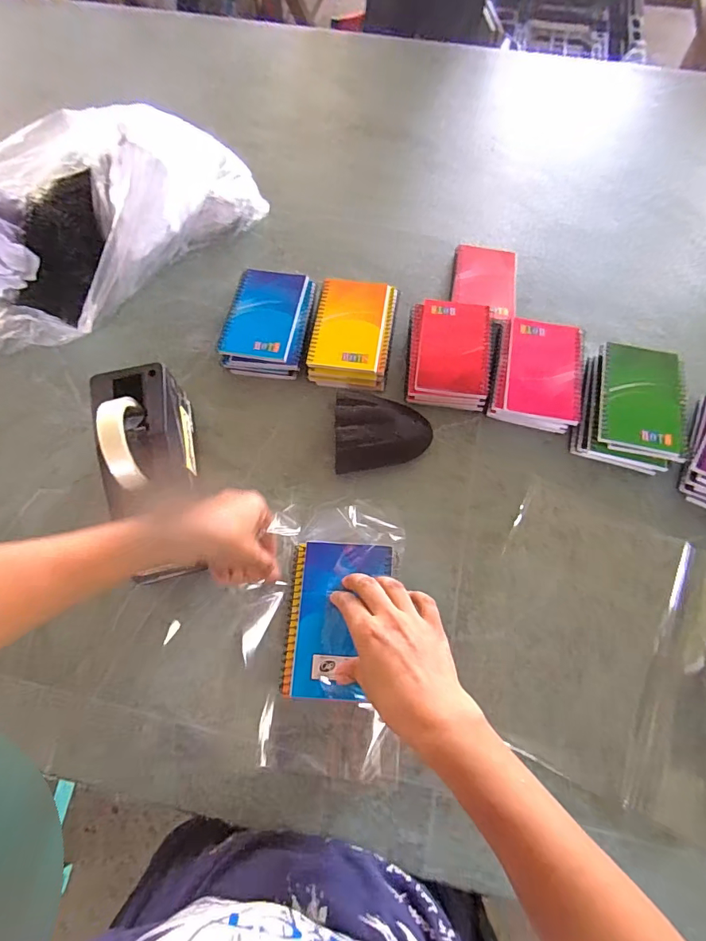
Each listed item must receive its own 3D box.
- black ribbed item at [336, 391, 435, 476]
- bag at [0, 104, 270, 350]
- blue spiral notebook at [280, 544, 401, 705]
[{"bbox_3d":[0.033,-0.045,0.505,0.102,0.032,0.092,-2,67,0],"label":"black ribbed item"},{"bbox_3d":[-0.323,-0.332,0.574,0.423,0.133,0.230,-40,72,-15],"label":"bag"},{"bbox_3d":[-0.013,0.129,0.397,0.091,0.016,0.129,4,67,2],"label":"blue spiral notebook"}]

